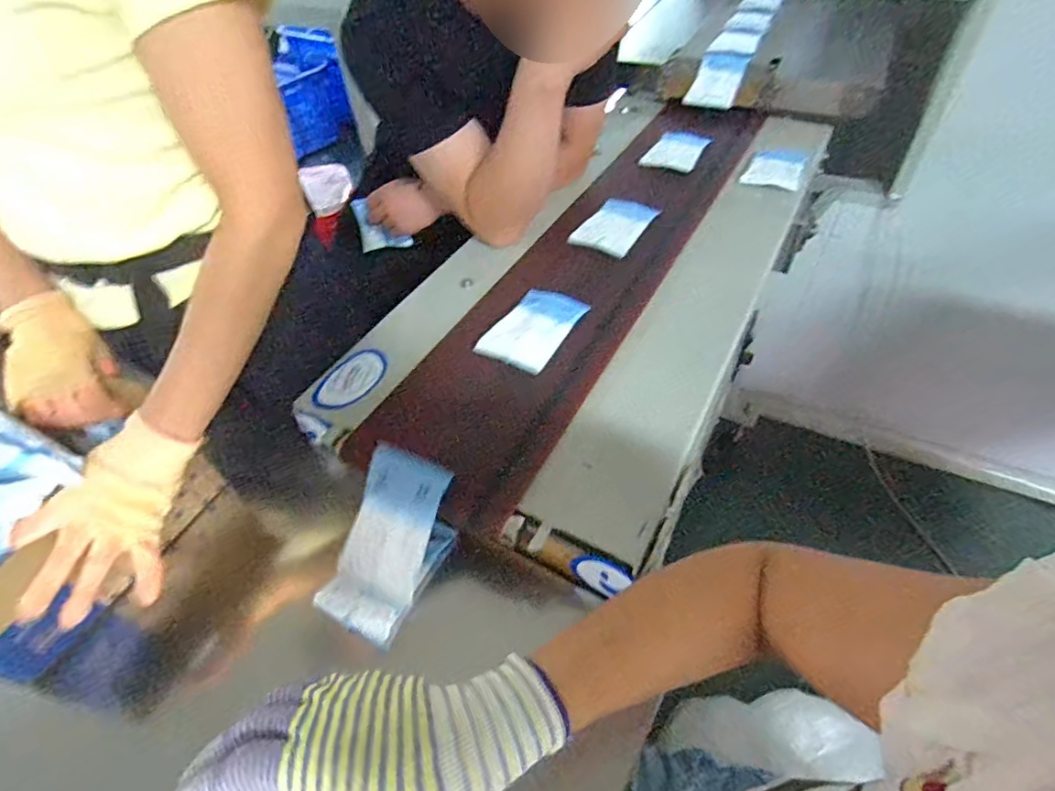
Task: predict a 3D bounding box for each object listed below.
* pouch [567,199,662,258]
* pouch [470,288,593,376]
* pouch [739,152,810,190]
[{"bbox_3d":[0.131,-0.248,0.809,0.088,0.019,0.132,24,56,22],"label":"pouch"},{"bbox_3d":[0.009,-0.084,0.666,0.085,0.006,0.136,23,55,21],"label":"pouch"},{"bbox_3d":[0.404,-0.367,0.895,0.090,0.028,0.094,19,54,19],"label":"pouch"}]

